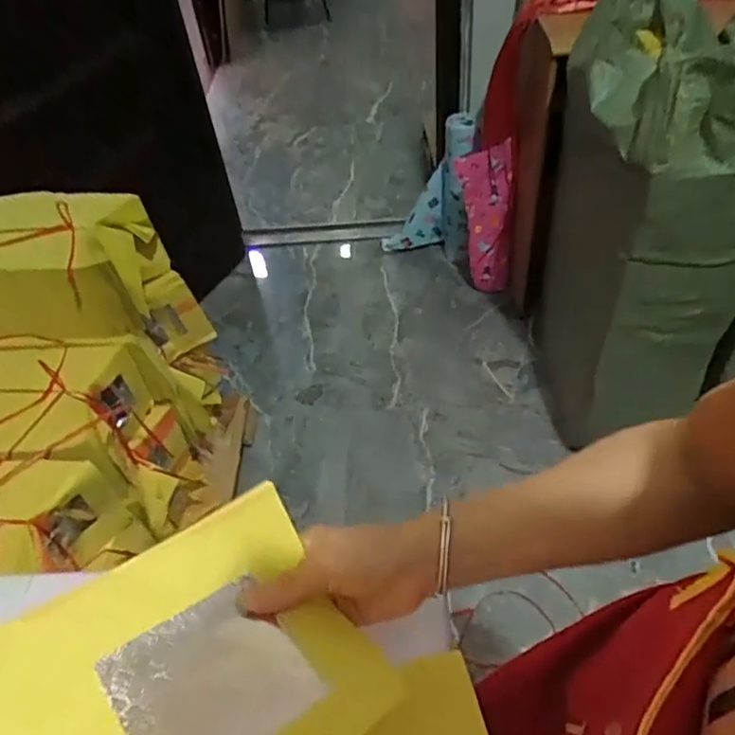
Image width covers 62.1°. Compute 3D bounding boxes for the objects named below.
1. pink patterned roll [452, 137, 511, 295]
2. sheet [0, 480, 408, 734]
[{"bbox_3d":[0.337,-0.404,1.767,0.148,0.478,0.094,15,51,20],"label":"pink patterned roll"},{"bbox_3d":[-0.111,0.171,0.320,0.223,0.029,0.159,-24,54,-33],"label":"sheet"}]

